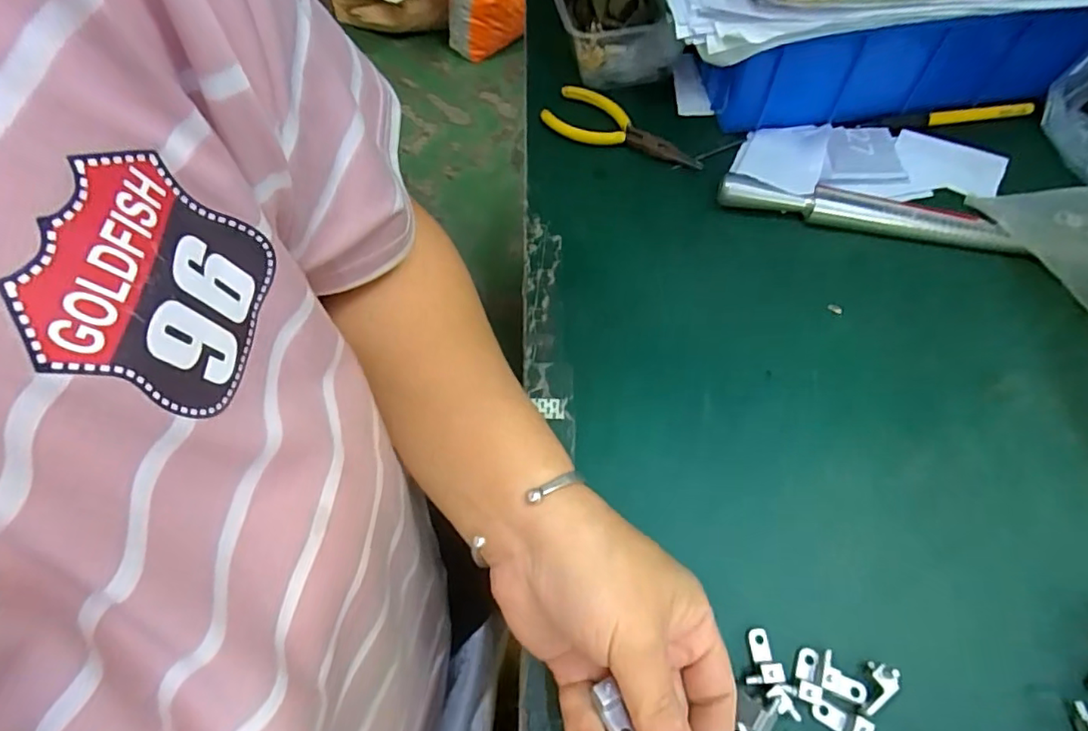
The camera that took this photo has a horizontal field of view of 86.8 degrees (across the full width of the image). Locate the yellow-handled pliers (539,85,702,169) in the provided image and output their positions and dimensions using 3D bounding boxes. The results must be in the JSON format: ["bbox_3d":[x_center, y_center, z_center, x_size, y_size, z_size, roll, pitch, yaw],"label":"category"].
[{"bbox_3d":[0.061,-0.177,0.433,0.124,0.018,0.040,26,66,15],"label":"yellow-handled pliers"}]

